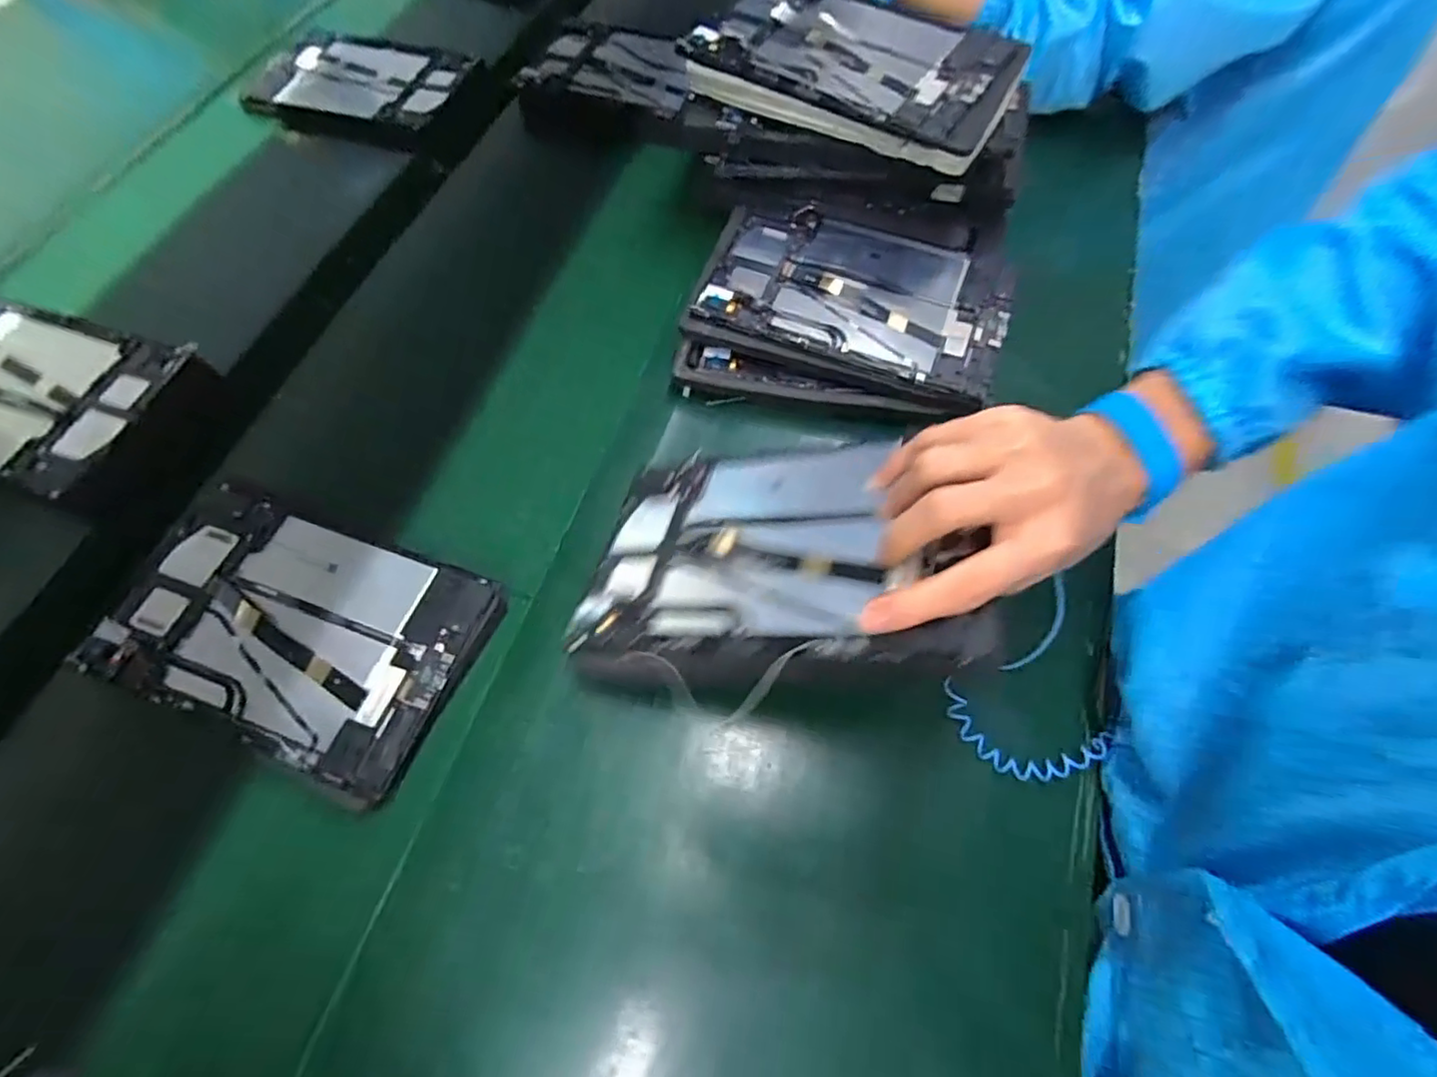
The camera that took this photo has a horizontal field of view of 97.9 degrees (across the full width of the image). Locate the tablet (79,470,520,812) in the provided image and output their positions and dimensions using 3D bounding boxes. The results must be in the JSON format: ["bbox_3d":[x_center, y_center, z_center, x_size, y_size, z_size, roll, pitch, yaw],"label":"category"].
[{"bbox_3d":[-0.289,0.057,0.425,0.254,0.012,0.151,21,64,9],"label":"tablet"}]

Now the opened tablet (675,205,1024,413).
[{"bbox_3d":[0.111,-0.202,0.521,0.247,0.014,0.158,19,68,9],"label":"opened tablet"}]

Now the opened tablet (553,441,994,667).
[{"bbox_3d":[0.027,0.003,0.373,0.244,0.016,0.159,-5,52,29],"label":"opened tablet"}]

